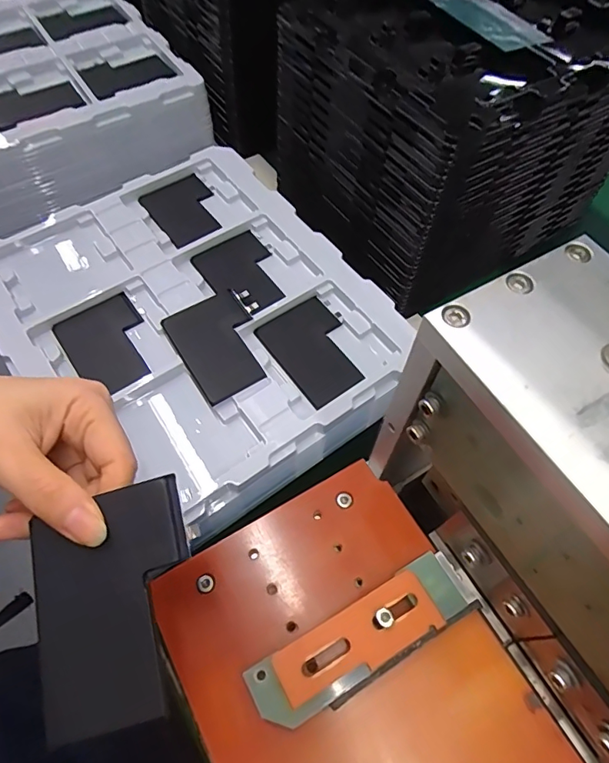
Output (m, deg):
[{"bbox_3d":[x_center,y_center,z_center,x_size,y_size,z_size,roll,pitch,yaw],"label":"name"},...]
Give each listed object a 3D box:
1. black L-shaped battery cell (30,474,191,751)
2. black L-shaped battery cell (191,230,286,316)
[{"bbox_3d":[-0.077,0.090,0.198,0.064,0.005,0.087,-17,72,2],"label":"black L-shaped battery cell"},{"bbox_3d":[-0.051,-0.092,0.421,0.060,0.012,0.092,-30,56,-13],"label":"black L-shaped battery cell"}]

